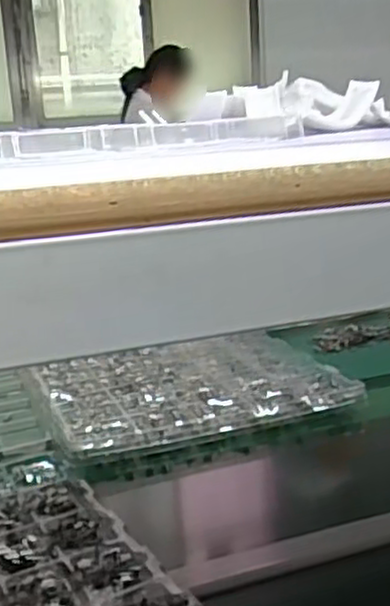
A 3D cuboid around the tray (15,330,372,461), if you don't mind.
[{"bbox_3d":[-0.024,0.145,1.336,0.502,0.027,0.417,-8,15,-18],"label":"tray"}]

